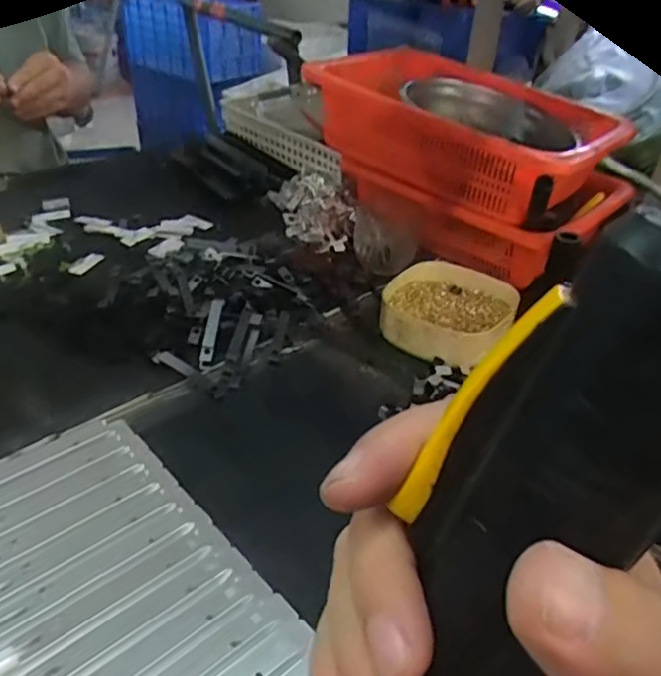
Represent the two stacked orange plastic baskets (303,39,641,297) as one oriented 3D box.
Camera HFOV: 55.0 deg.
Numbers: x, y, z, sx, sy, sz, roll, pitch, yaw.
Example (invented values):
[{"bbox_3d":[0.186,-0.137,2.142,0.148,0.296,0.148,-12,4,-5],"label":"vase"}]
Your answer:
[{"bbox_3d":[0.173,-0.271,0.908,0.233,0.180,0.450,-22,42,-31],"label":"two stacked orange plastic baskets"}]

